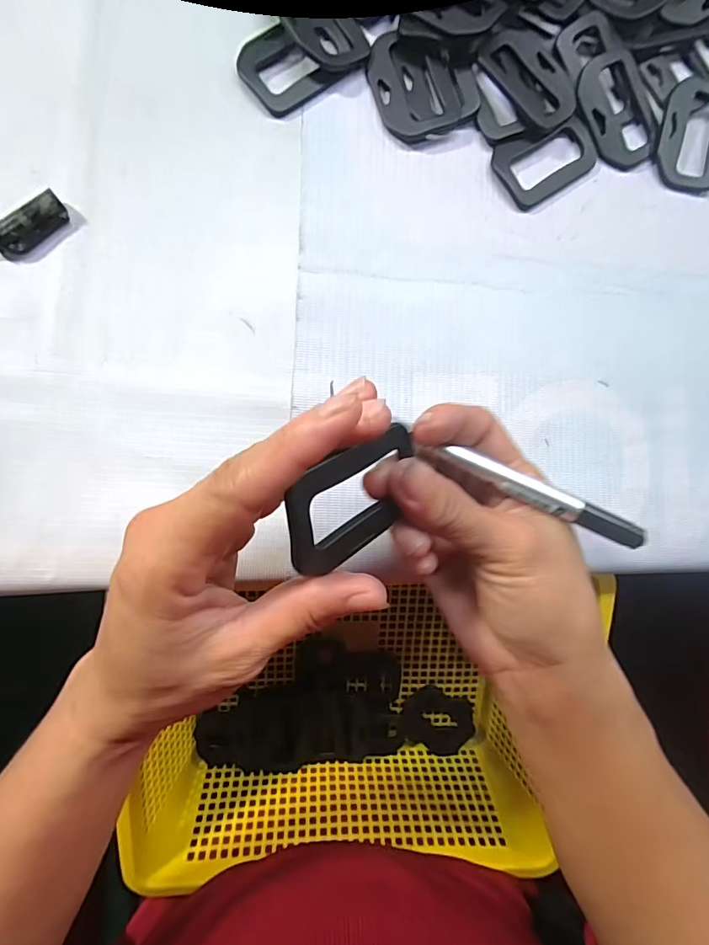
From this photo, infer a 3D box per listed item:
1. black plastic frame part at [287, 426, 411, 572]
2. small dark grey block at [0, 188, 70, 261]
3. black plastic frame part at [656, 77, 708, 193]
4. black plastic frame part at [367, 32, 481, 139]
[{"bbox_3d":[0.000,0.011,0.159,0.058,0.004,0.041,-30,125,-42],"label":"black plastic frame part"},{"bbox_3d":[-0.159,-0.120,0.230,0.038,0.010,0.015,-41,93,-7],"label":"small dark grey block"},{"bbox_3d":[0.200,-0.198,0.276,0.042,0.012,0.059,6,86,-7],"label":"black plastic frame part"},{"bbox_3d":[0.039,-0.216,0.261,0.058,0.008,0.054,-18,90,-8],"label":"black plastic frame part"}]

